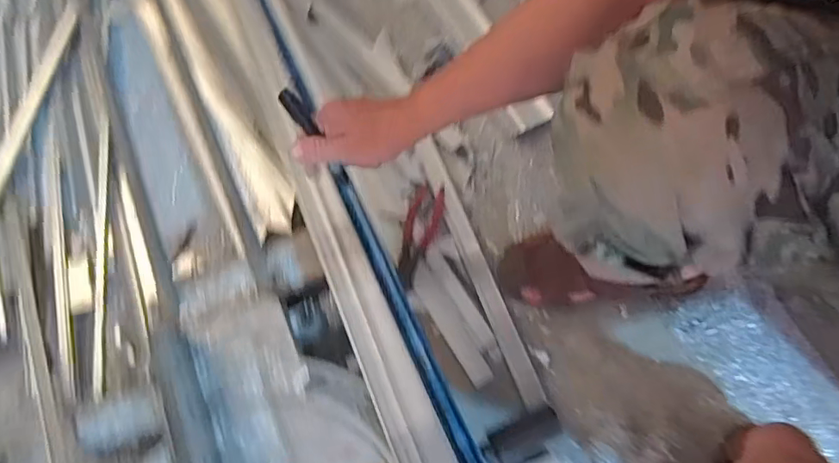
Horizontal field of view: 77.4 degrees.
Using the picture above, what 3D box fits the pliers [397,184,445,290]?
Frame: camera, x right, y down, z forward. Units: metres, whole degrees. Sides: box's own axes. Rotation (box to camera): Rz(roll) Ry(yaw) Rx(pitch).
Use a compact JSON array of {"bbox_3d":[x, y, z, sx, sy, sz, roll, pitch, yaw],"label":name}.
[{"bbox_3d":[0.001,0.003,0.724,0.047,0.018,0.151,12,69,8],"label":"pliers"}]

